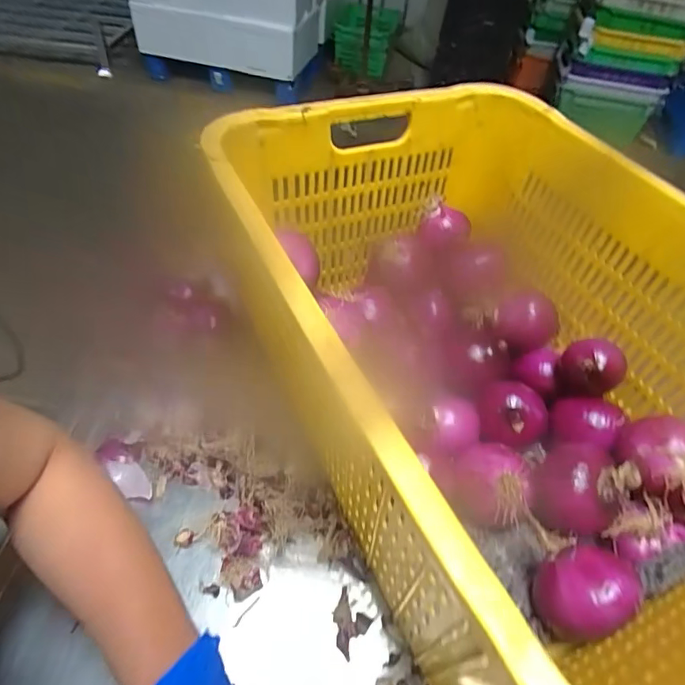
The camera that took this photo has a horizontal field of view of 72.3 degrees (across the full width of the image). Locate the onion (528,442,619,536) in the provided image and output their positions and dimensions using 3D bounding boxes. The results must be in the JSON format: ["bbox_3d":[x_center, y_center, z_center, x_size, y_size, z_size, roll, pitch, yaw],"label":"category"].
[{"bbox_3d":[0.240,0.148,0.492,0.080,0.062,0.077,3,49,-4],"label":"onion"}]

